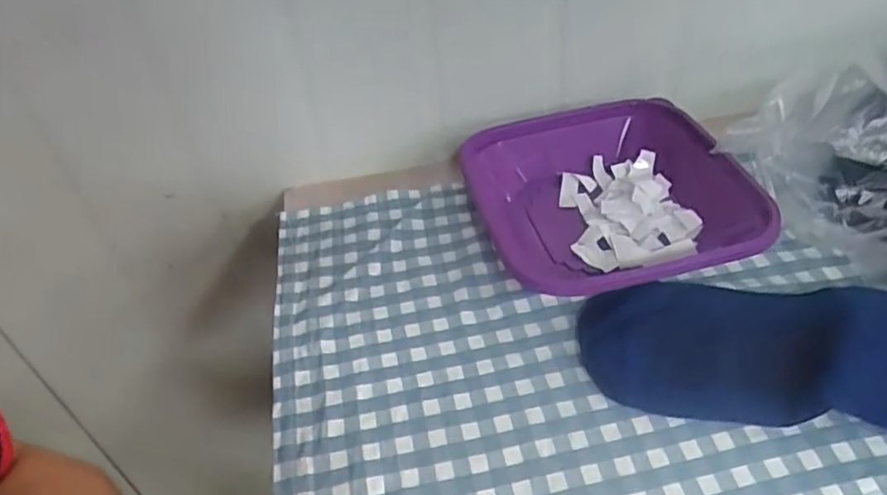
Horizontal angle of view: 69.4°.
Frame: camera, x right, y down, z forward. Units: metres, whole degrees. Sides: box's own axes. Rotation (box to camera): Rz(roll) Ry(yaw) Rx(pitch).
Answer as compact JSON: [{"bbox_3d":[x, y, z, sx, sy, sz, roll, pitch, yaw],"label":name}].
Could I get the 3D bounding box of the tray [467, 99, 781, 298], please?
[{"bbox_3d":[0.120,-0.037,0.468,0.185,0.042,0.194,-11,41,-4],"label":"tray"}]

